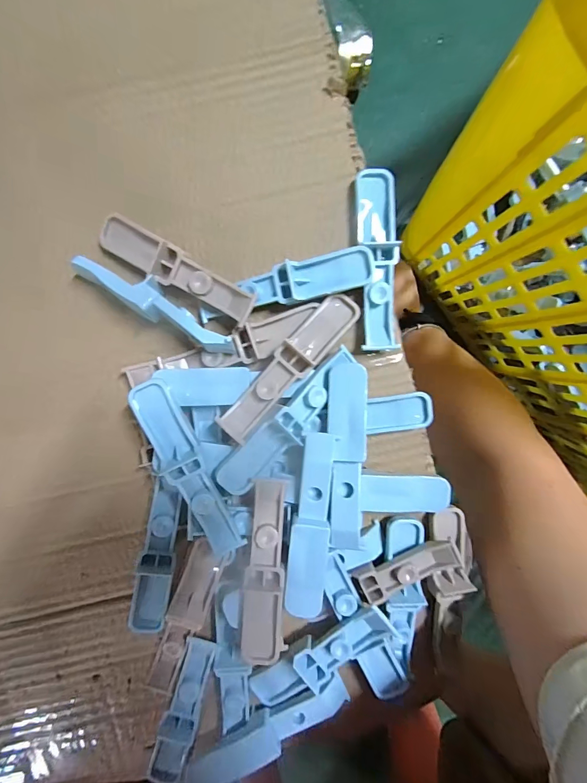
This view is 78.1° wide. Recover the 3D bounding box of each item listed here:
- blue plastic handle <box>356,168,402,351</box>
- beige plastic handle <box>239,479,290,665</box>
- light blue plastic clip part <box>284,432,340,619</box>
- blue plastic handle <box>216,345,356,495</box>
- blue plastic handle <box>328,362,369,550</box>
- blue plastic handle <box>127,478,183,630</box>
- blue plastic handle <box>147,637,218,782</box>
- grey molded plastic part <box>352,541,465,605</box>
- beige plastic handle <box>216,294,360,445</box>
[{"bbox_3d":[0.047,-0.074,0.203,0.021,0.011,0.100,-3,94,0],"label":"blue plastic handle"},{"bbox_3d":[-0.016,0.096,0.195,0.021,0.009,0.097,3,94,-1],"label":"beige plastic handle"},{"bbox_3d":[0.009,0.071,0.193,0.020,0.008,0.098,6,94,-1],"label":"light blue plastic clip part"},{"bbox_3d":[-0.002,0.017,0.199,0.097,0.018,0.022,-43,93,3],"label":"blue plastic handle"},{"bbox_3d":[0.029,0.034,0.193,0.020,0.007,0.097,0,87,14],"label":"blue plastic handle"},{"bbox_3d":[-0.079,0.098,0.213,0.020,0.014,0.092,12,94,-1],"label":"blue plastic handle"},{"bbox_3d":[-0.066,0.191,0.216,0.021,0.010,0.093,16,94,-2],"label":"blue plastic handle"},{"bbox_3d":[0.064,0.101,0.204,0.059,0.012,0.019,-25,94,1],"label":"grey molded plastic part"},{"bbox_3d":[-0.001,-0.015,0.197,0.021,0.010,0.098,42,80,-3],"label":"beige plastic handle"}]

